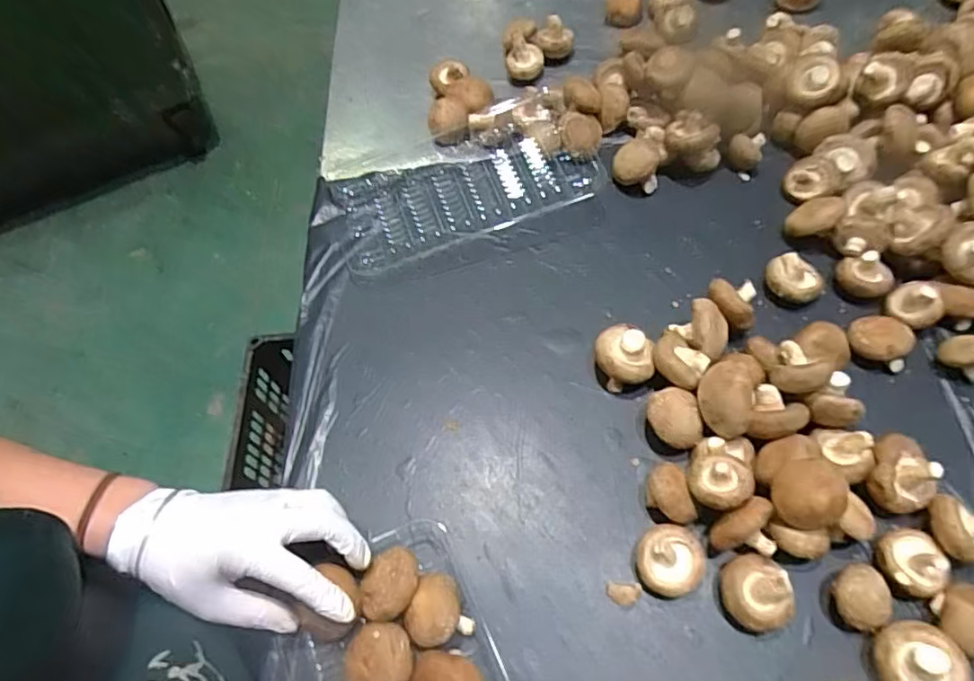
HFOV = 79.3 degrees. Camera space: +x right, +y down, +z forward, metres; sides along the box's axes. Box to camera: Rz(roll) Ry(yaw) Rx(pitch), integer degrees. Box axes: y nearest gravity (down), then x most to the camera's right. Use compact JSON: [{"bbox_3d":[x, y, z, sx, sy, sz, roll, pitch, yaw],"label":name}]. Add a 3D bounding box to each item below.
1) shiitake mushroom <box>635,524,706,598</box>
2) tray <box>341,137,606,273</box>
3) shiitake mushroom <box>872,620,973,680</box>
[{"bbox_3d":[0.121,0.144,0.383,0.046,0.016,0.042,-5,83,8],"label":"shiitake mushroom"},{"bbox_3d":[-0.017,-0.137,0.553,0.235,0.030,0.103,-15,60,-5],"label":"tray"},{"bbox_3d":[0.254,0.191,0.345,0.044,0.036,0.046,1,59,4],"label":"shiitake mushroom"}]

